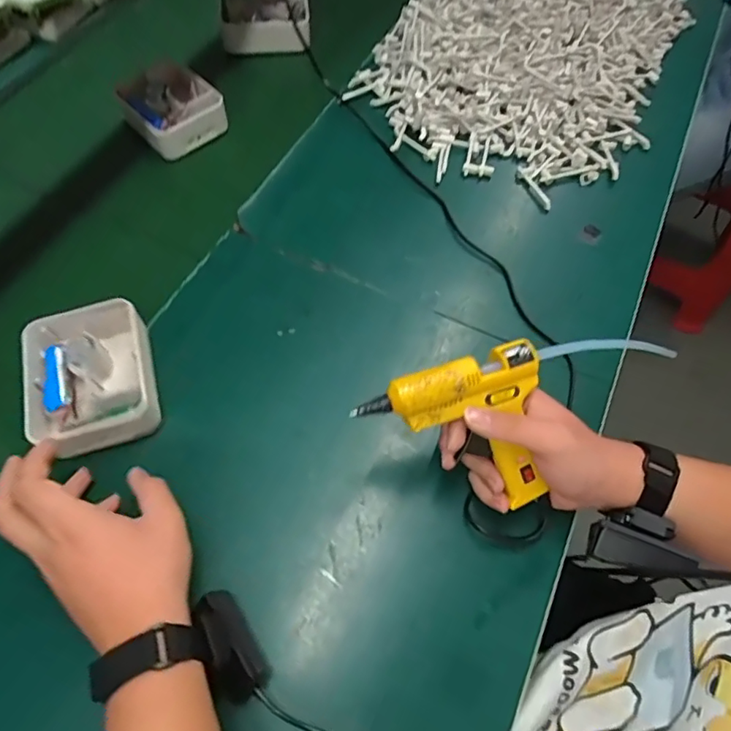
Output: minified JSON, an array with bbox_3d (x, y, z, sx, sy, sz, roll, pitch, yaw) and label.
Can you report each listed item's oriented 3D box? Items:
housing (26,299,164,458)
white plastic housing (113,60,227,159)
[{"bbox_3d":[-0.244,0.010,0.478,0.106,0.044,0.132,-12,65,-8],"label":"housing"},{"bbox_3d":[-0.248,-0.330,0.675,0.101,0.038,0.125,-36,70,-18],"label":"white plastic housing"}]

